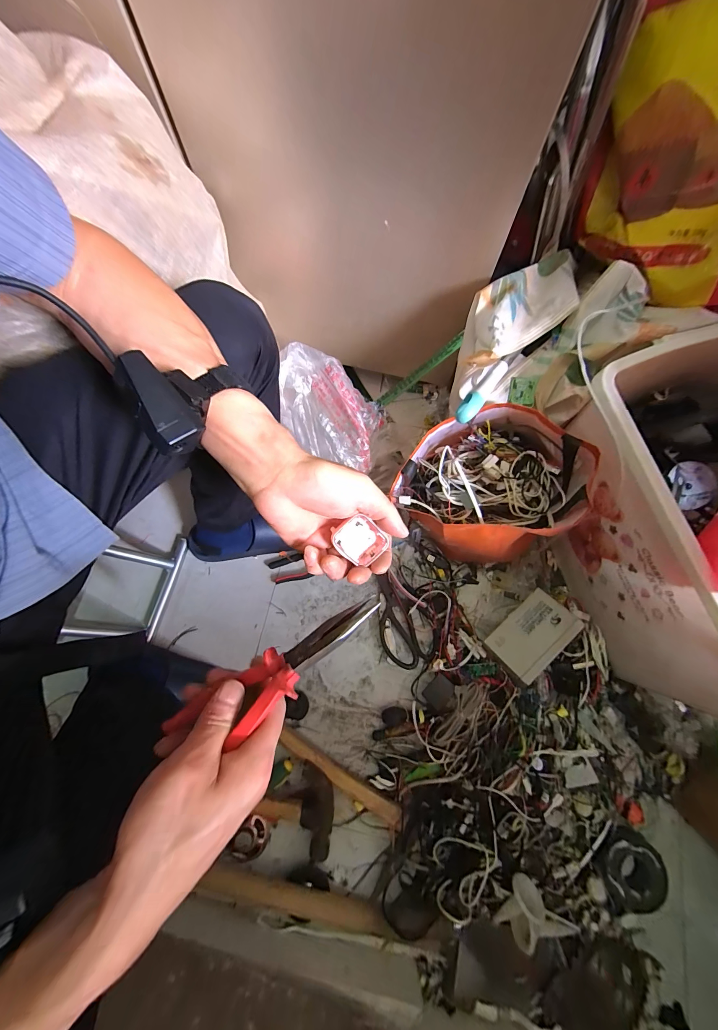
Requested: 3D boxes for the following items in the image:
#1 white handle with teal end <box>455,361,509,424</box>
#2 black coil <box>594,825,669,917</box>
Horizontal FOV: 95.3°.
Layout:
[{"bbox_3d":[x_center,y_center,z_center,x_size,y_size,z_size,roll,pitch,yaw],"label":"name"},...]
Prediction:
[{"bbox_3d":[0.180,-0.179,0.486,0.026,0.033,0.115,35,77,10],"label":"white handle with teal end"},{"bbox_3d":[0.434,0.569,0.519,0.107,0.036,0.102,0,74,1],"label":"black coil"}]

